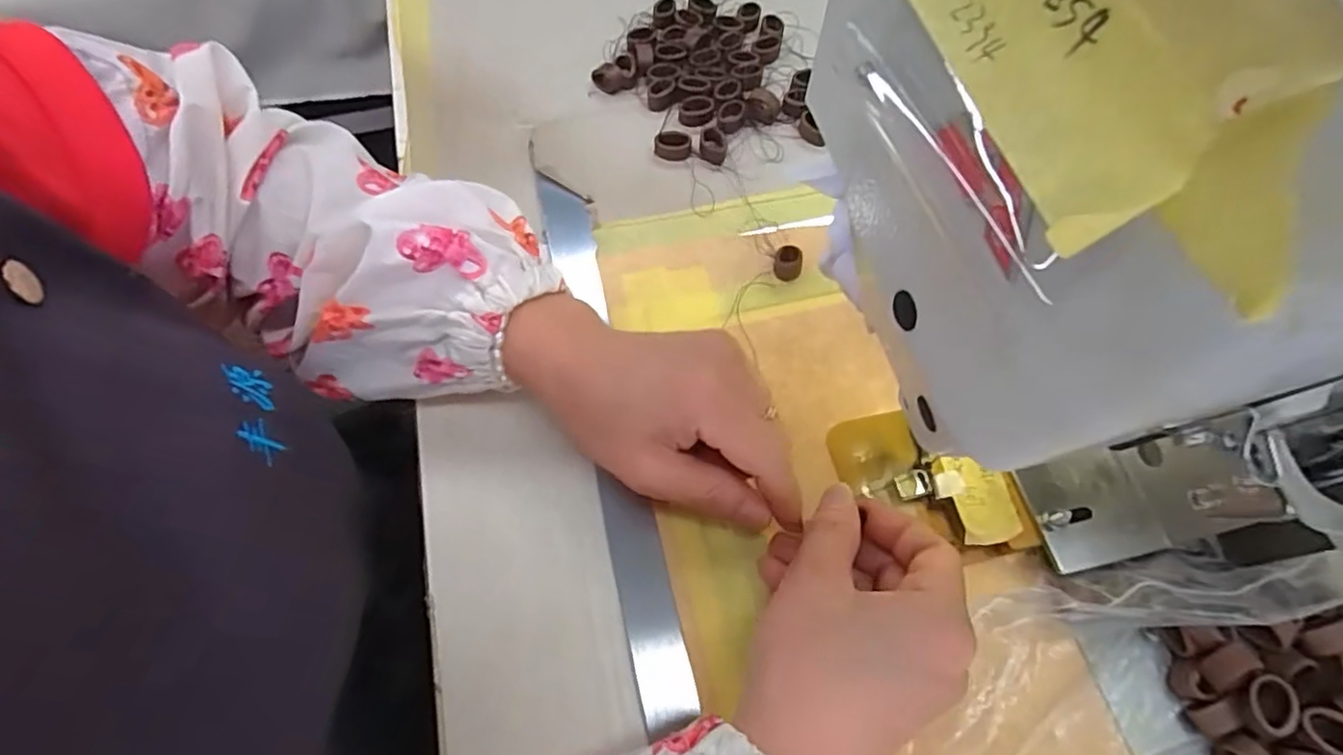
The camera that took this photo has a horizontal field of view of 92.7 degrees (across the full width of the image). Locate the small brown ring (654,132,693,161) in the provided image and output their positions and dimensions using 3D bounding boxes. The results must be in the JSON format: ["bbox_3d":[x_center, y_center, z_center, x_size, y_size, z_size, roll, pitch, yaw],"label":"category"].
[{"bbox_3d":[0.001,-0.134,0.368,0.021,0.011,0.013,5,65,4],"label":"small brown ring"}]

